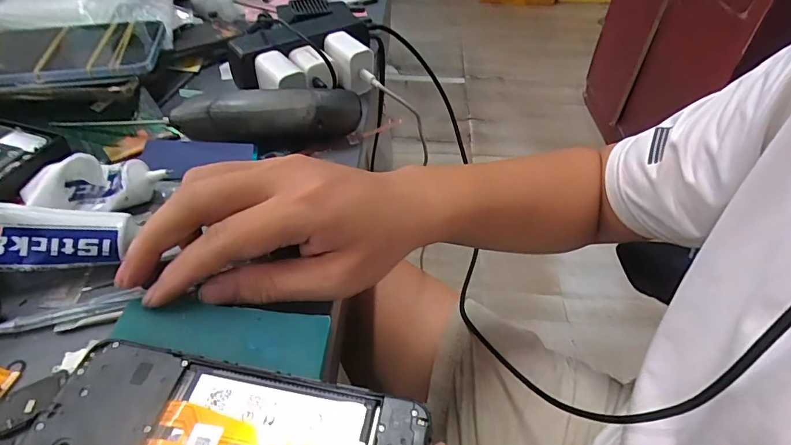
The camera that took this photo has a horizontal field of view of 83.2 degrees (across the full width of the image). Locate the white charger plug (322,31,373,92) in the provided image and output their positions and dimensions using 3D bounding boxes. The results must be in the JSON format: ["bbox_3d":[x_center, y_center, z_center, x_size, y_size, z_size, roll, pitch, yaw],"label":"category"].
[{"bbox_3d":[-0.042,-0.146,0.410,0.032,0.040,0.044,-20,49,-21],"label":"white charger plug"}]

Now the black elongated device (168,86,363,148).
[{"bbox_3d":[-0.100,-0.083,0.352,0.141,0.035,0.031,-3,45,-6],"label":"black elongated device"}]

